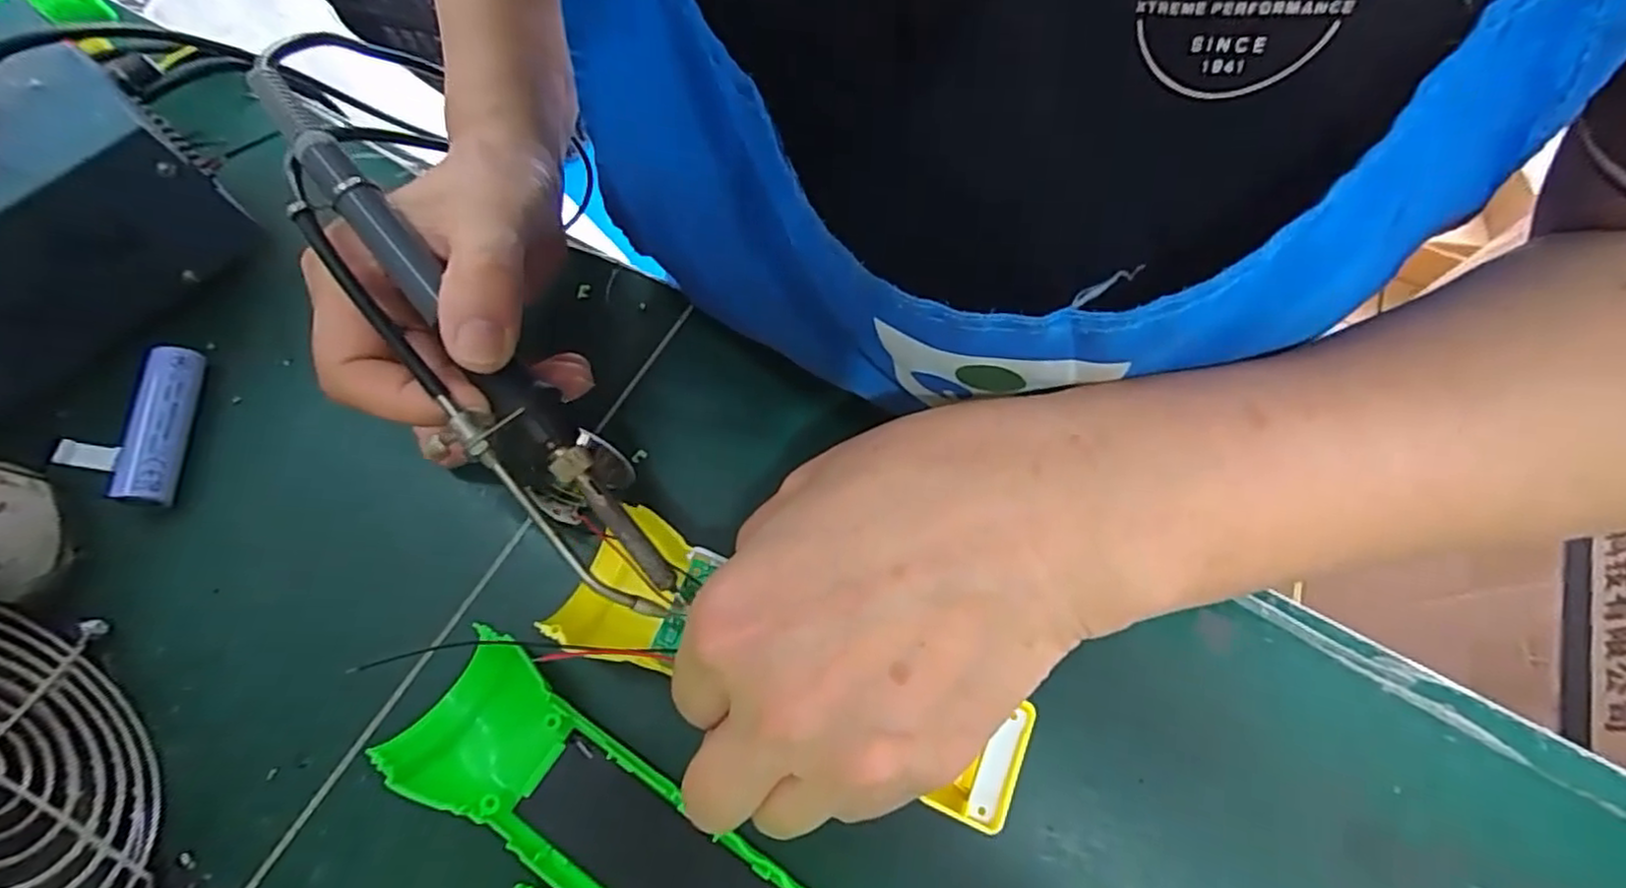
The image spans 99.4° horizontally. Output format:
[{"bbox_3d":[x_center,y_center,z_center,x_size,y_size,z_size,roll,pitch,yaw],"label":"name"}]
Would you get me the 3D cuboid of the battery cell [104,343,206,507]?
[{"bbox_3d":[-0.261,-0.007,0.277,0.015,0.021,0.066,-7,68,-2],"label":"battery cell"}]

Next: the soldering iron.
[{"bbox_3d":[-0.109,-0.029,0.211,0.027,0.015,0.203,-37,90,-13],"label":"soldering iron"}]

